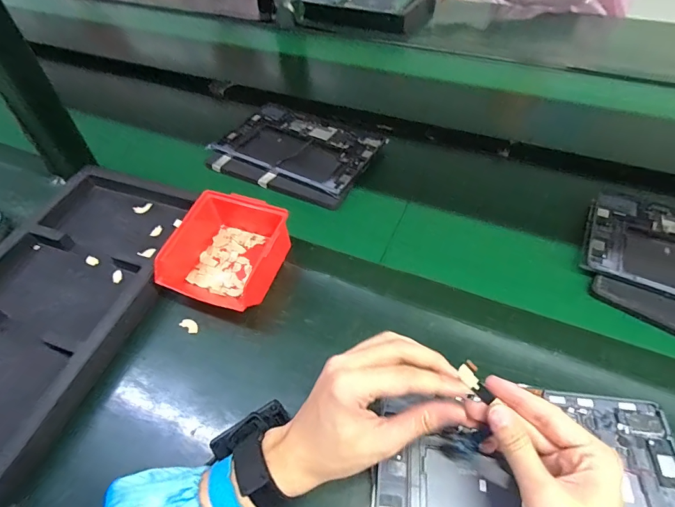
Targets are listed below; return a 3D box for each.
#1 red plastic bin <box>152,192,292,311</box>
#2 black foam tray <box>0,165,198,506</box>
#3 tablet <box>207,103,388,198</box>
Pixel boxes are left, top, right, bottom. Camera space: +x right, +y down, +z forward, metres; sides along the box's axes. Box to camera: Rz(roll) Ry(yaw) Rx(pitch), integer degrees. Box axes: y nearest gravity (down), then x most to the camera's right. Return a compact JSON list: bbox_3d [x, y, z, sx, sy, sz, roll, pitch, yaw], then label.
[{"bbox_3d":[-0.133,-0.007,0.497,0.126,0.069,0.150,13,55,14],"label":"red plastic bin"},{"bbox_3d":[-0.360,0.085,0.452,0.234,0.033,0.497,17,55,14],"label":"black foam tray"},{"bbox_3d":[-0.065,-0.184,0.676,0.254,0.016,0.151,23,57,18],"label":"tablet"}]

